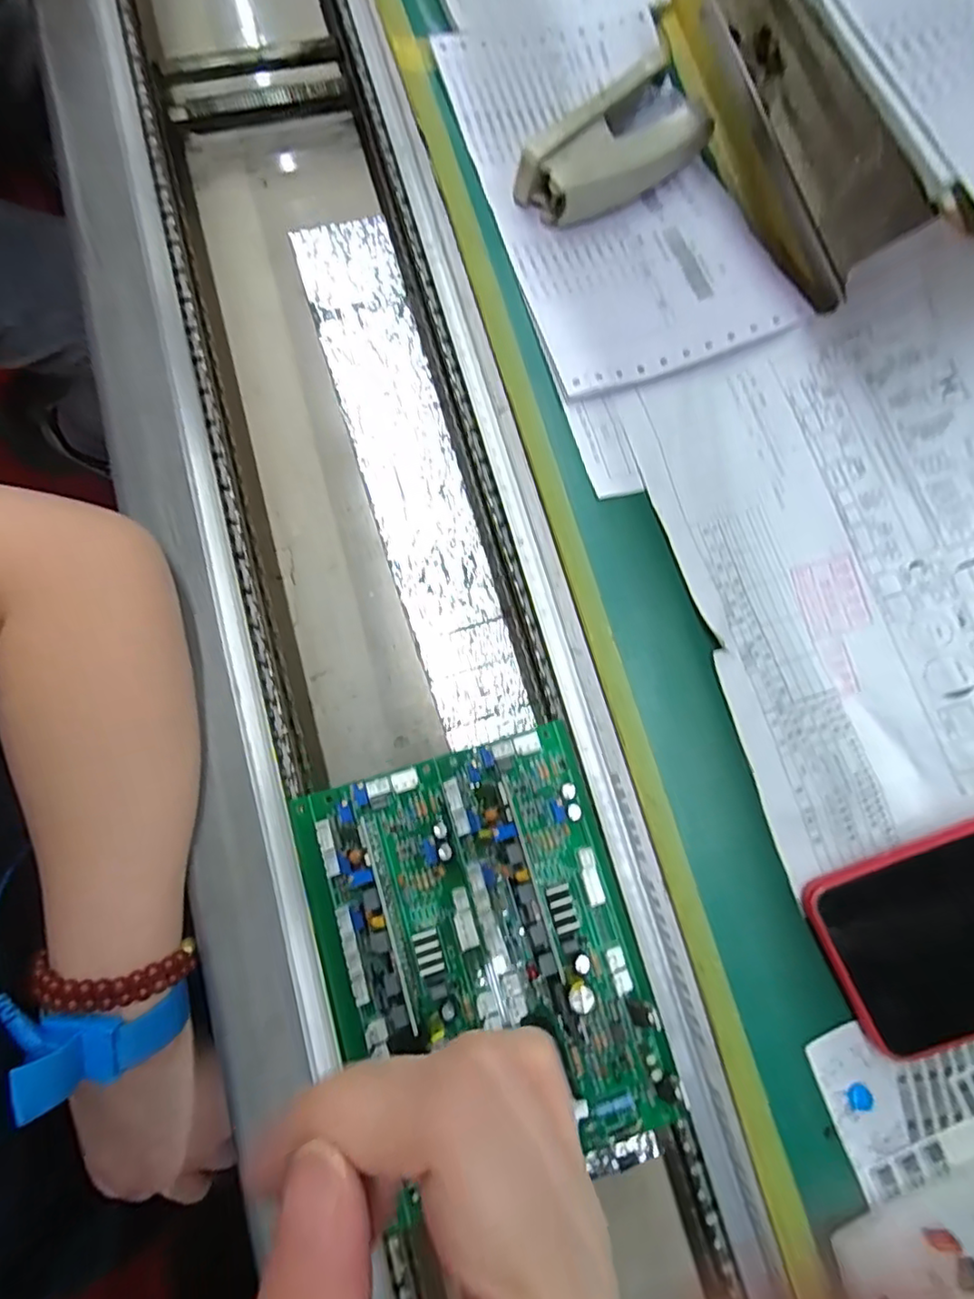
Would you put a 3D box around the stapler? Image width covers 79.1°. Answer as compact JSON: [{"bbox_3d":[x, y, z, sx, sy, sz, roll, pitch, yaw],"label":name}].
[{"bbox_3d":[0.071,-0.275,0.326,0.107,0.032,0.047,-43,85,-10],"label":"stapler"}]

